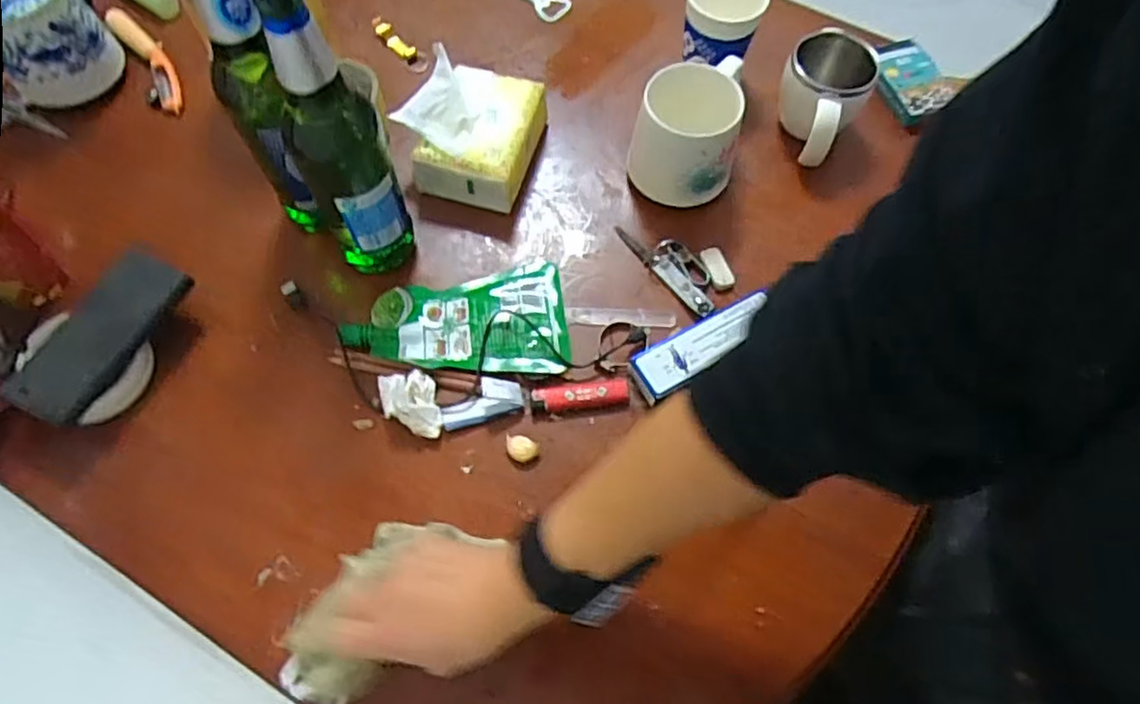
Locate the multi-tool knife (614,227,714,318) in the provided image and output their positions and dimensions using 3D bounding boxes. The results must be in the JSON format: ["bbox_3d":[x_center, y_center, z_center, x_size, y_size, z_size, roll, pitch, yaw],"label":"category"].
[{"bbox_3d":[0.095,-0.085,0.617,0.037,0.021,0.119,-38,73,-17],"label":"multi-tool knife"}]

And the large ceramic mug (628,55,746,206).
[{"bbox_3d":[0.109,-0.204,0.626,0.095,0.097,0.108,14,66,4],"label":"large ceramic mug"}]

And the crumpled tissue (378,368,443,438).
[{"bbox_3d":[-0.129,0.042,0.541,0.044,0.030,0.053,-12,67,-7],"label":"crumpled tissue"}]

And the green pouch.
[{"bbox_3d":[-0.098,-0.026,0.585,0.187,0.017,0.109,-6,67,-5],"label":"green pouch"}]

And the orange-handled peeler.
[{"bbox_3d":[-0.438,-0.305,0.696,0.037,0.019,0.154,-30,71,-14],"label":"orange-handled peeler"}]

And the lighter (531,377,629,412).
[{"bbox_3d":[0.010,0.035,0.562,0.080,0.011,0.024,-5,67,-5],"label":"lighter"}]

